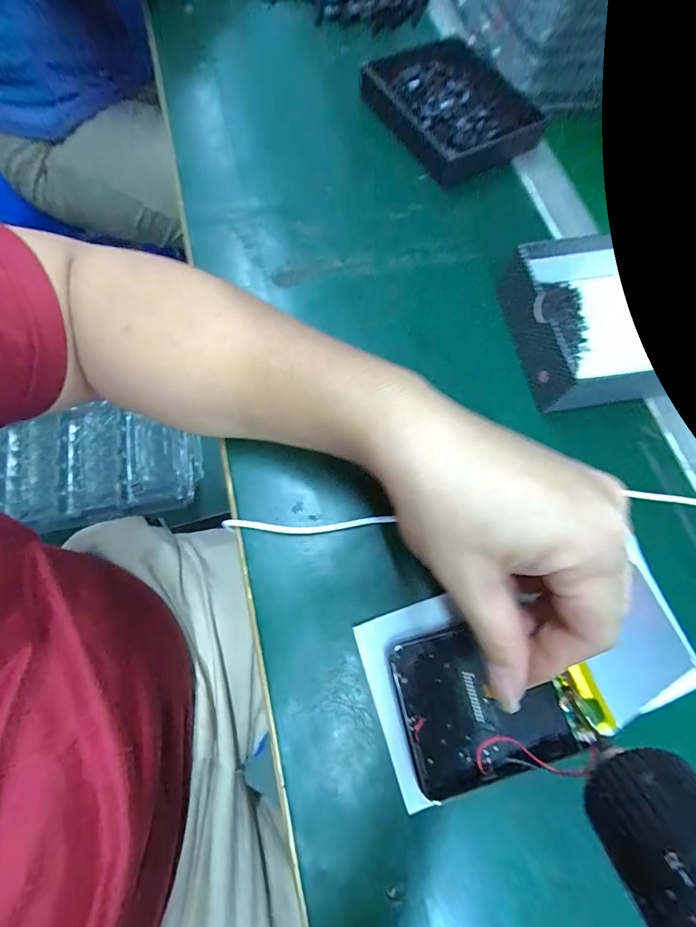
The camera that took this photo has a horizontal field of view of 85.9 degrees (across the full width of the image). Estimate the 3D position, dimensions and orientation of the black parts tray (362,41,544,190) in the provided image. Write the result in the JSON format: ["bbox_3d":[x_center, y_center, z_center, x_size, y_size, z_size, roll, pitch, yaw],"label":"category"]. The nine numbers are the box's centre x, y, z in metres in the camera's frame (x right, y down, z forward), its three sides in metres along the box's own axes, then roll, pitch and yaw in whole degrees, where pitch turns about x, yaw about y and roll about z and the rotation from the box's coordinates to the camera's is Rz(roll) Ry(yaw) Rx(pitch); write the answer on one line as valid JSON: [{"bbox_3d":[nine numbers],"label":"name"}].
[{"bbox_3d":[0.091,-0.329,0.347,0.121,0.023,0.151,-31,75,-11],"label":"black parts tray"}]

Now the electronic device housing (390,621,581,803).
[{"bbox_3d":[0.066,0.122,0.194,0.078,0.015,0.068,-17,66,-4],"label":"electronic device housing"}]

